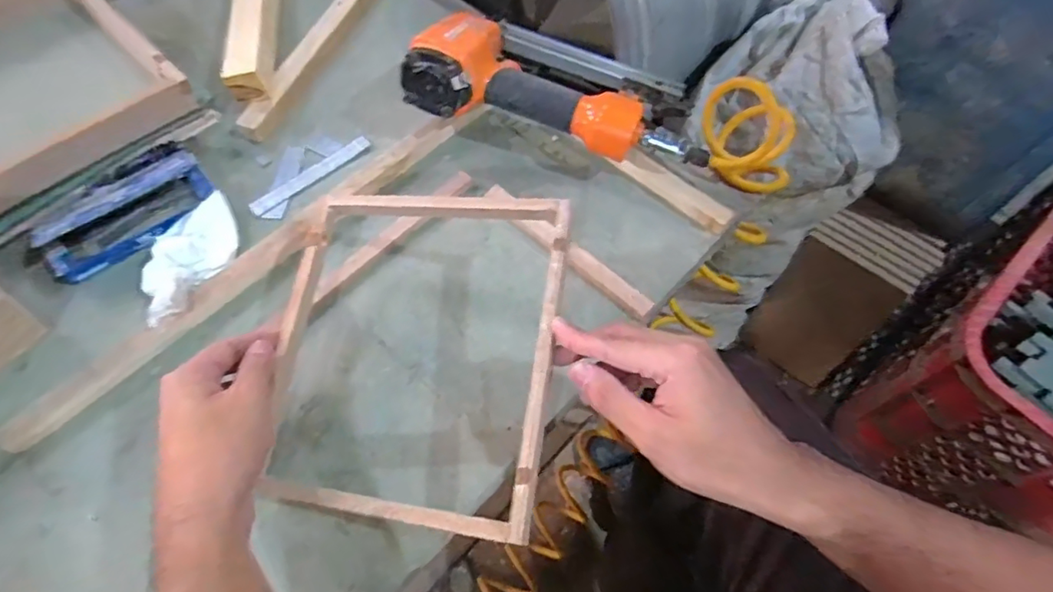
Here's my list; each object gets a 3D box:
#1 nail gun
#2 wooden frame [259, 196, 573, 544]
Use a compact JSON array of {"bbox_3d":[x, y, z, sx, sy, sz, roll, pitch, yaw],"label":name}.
[{"bbox_3d":[0.033,-0.196,0.512,0.254,0.088,0.158,9,62,3],"label":"nail gun"},{"bbox_3d":[-0.075,0.029,0.368,0.190,0.014,0.210,3,70,17],"label":"wooden frame"}]

